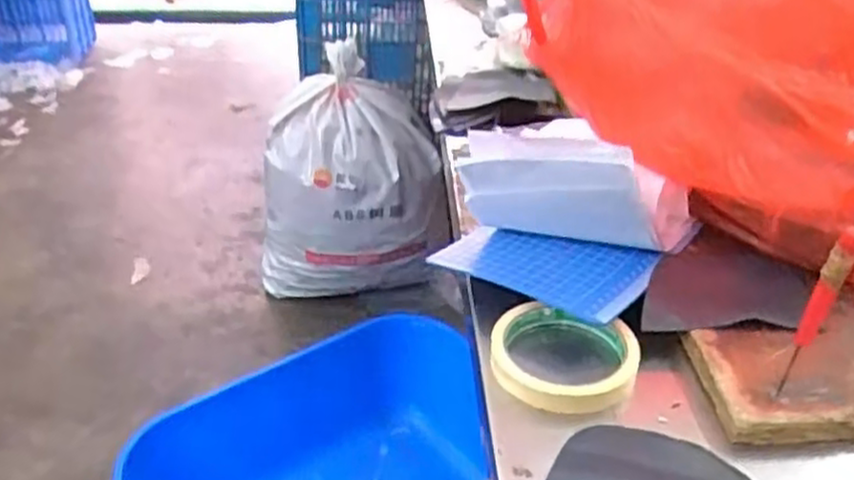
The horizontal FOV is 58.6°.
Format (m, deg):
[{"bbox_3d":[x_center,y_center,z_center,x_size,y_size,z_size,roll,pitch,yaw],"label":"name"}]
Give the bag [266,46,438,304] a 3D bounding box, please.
[{"bbox_3d":[-0.170,-0.105,1.665,0.410,0.492,0.218,6,34,7],"label":"bag"}]

